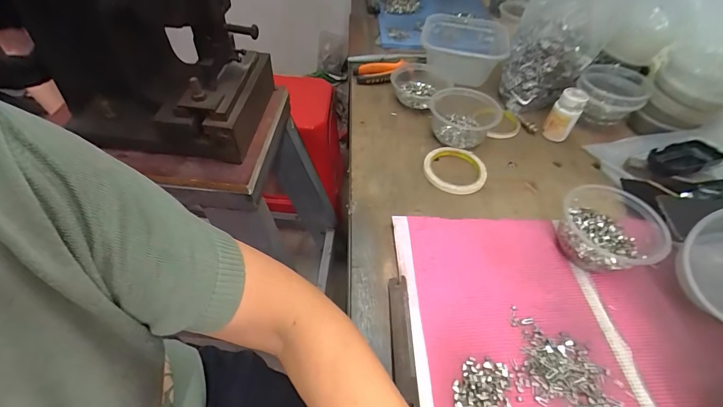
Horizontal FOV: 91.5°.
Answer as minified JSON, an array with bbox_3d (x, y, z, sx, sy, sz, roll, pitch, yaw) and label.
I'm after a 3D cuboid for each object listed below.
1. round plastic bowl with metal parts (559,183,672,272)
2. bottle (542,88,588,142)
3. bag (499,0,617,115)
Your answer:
[{"bbox_3d":[0.309,0.036,0.442,0.108,0.065,0.099,2,49,-3],"label":"round plastic bowl with metal parts"},{"bbox_3d":[0.348,-0.152,0.610,0.047,0.082,0.040,30,53,20],"label":"bottle"},{"bbox_3d":[0.343,-0.282,0.630,0.129,0.221,0.113,22,51,13],"label":"bag"}]

